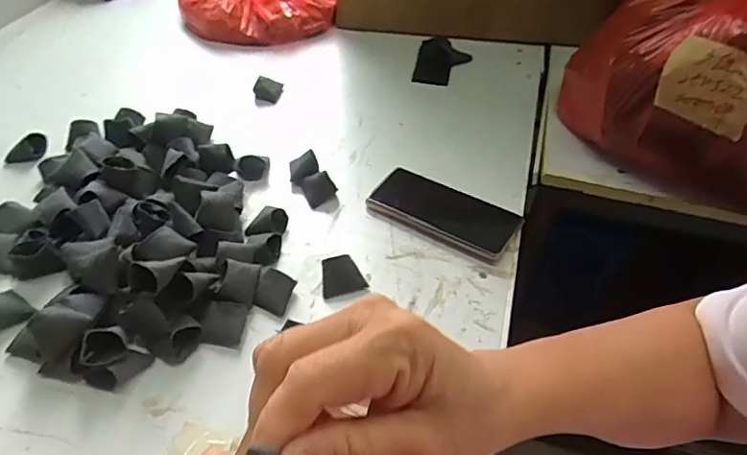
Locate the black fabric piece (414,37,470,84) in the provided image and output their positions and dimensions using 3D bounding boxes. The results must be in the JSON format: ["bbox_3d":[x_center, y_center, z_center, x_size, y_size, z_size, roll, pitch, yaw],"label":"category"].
[{"bbox_3d":[0.104,-0.250,0.801,0.077,0.031,0.104,9,45,5],"label":"black fabric piece"}]

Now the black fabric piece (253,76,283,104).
[{"bbox_3d":[-0.149,-0.193,0.748,0.036,0.010,0.033,18,82,-8],"label":"black fabric piece"}]

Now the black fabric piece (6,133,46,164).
[{"bbox_3d":[-0.412,-0.092,0.633,0.047,0.024,0.019,-27,53,-27],"label":"black fabric piece"}]

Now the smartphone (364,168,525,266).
[{"bbox_3d":[0.077,-0.016,0.585,0.155,0.016,0.080,27,49,21],"label":"smartphone"}]

